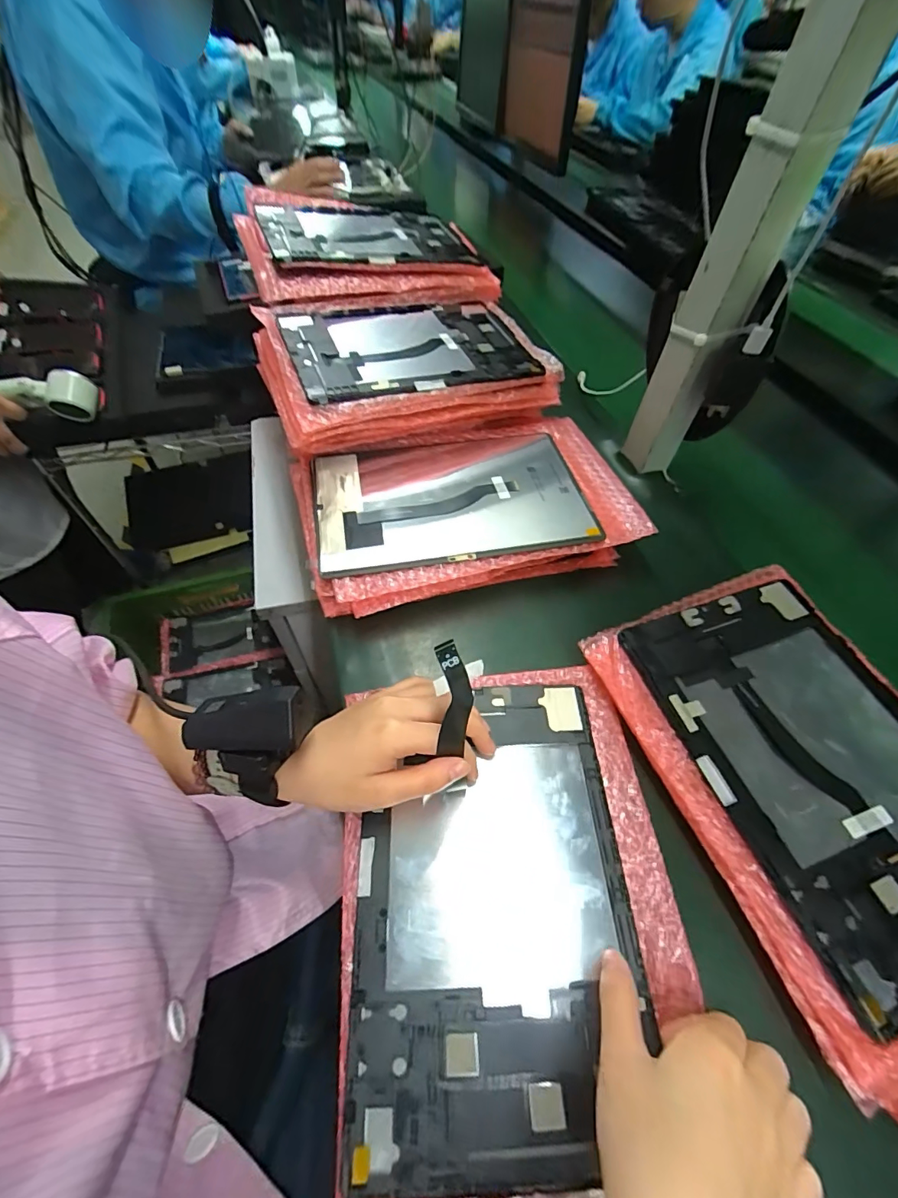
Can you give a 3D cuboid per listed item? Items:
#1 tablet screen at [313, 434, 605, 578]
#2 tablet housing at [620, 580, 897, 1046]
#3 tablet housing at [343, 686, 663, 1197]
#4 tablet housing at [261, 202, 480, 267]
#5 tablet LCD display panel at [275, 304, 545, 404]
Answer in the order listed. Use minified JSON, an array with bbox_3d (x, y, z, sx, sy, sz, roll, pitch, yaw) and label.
[{"bbox_3d":[-0.001,-0.102,0.442,0.249,0.008,0.170,-10,54,-8],"label":"tablet screen"},{"bbox_3d":[0.251,0.105,0.313,0.160,0.005,0.249,-16,58,-11],"label":"tablet housing"},{"bbox_3d":[0.027,0.174,0.285,0.161,0.011,0.246,-2,53,-2],"label":"tablet housing"},{"bbox_3d":[-0.100,-0.456,0.576,0.251,0.013,0.164,-12,59,-19],"label":"tablet housing"},{"bbox_3d":[-0.040,-0.272,0.498,0.256,0.010,0.162,-15,60,-18],"label":"tablet LCD display panel"}]

